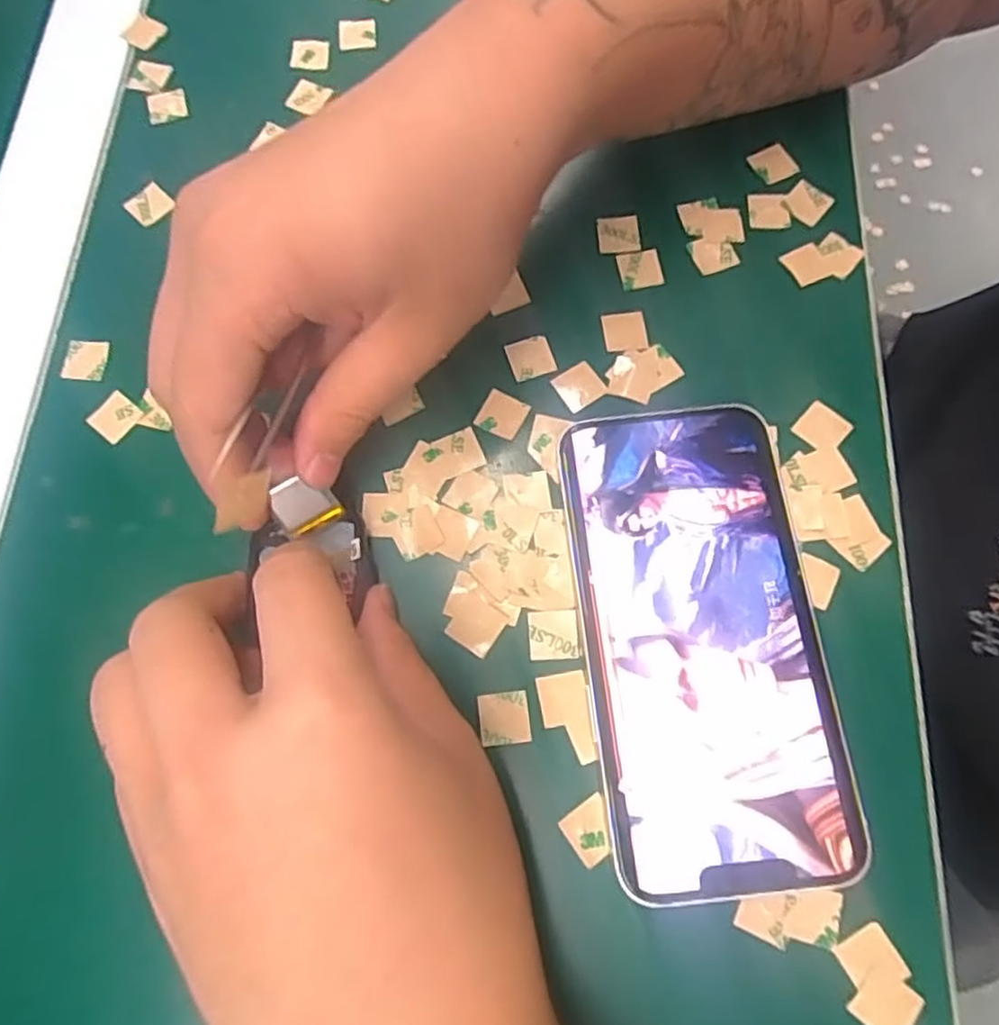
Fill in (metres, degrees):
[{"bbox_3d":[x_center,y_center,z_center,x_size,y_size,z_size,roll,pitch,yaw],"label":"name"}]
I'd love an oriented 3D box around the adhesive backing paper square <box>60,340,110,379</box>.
[{"bbox_3d":[-0.150,-0.055,0.256,0.016,0.004,0.015,2,75,4],"label":"adhesive backing paper square"}]

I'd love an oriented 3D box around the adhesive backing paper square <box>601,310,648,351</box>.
[{"bbox_3d":[0.045,-0.066,0.255,0.015,0.004,0.016,-6,72,0],"label":"adhesive backing paper square"}]

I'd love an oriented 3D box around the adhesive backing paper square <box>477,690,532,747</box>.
[{"bbox_3d":[0.002,0.062,0.215,0.015,0.004,0.015,-7,71,2],"label":"adhesive backing paper square"}]

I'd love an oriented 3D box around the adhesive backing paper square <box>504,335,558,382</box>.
[{"bbox_3d":[0.011,-0.055,0.252,0.015,0.004,0.015,-19,75,4],"label":"adhesive backing paper square"}]

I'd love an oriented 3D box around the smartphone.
[{"bbox_3d":[0.061,0.036,0.217,0.070,0.009,0.143,-6,72,0],"label":"smartphone"}]

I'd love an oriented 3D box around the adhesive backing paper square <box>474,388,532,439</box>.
[{"bbox_3d":[0.001,-0.034,0.246,0.015,0.004,0.015,27,74,10],"label":"adhesive backing paper square"}]

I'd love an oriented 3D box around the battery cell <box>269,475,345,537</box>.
[{"bbox_3d":[-0.059,-0.003,0.217,0.018,0.019,0.004,-25,32,-11],"label":"battery cell"}]

